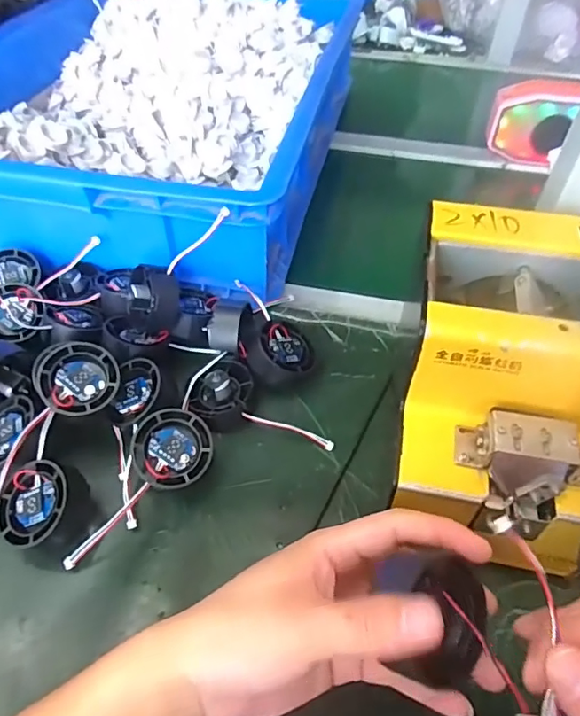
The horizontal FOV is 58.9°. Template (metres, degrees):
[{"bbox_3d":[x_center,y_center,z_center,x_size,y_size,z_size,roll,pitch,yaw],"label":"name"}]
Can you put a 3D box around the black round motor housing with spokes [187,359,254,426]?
[{"bbox_3d":[-0.053,0.026,0.397,0.046,0.029,0.051,-1,49,-3],"label":"black round motor housing with spokes"}]

